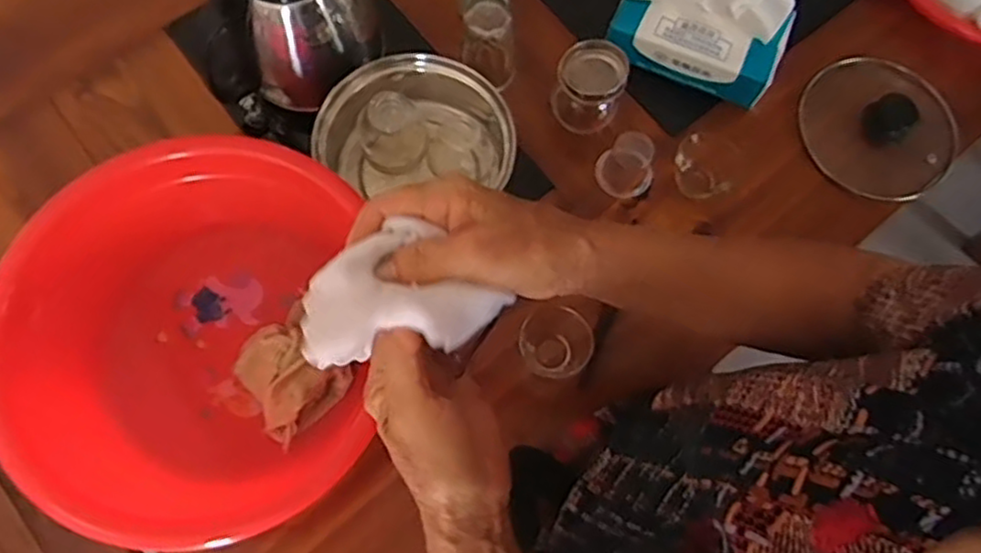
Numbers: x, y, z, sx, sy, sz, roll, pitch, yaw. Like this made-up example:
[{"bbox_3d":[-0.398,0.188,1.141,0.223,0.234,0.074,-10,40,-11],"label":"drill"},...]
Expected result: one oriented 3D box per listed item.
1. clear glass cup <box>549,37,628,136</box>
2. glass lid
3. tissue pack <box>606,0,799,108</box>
[{"bbox_3d":[0.091,-0.175,0.668,0.060,0.067,0.054,19,72,4],"label":"clear glass cup"},{"bbox_3d":[0.381,-0.152,0.693,0.146,0.036,0.155,1,72,-2],"label":"glass lid"},{"bbox_3d":[0.197,-0.232,0.678,0.153,0.104,0.078,26,73,6],"label":"tissue pack"}]

